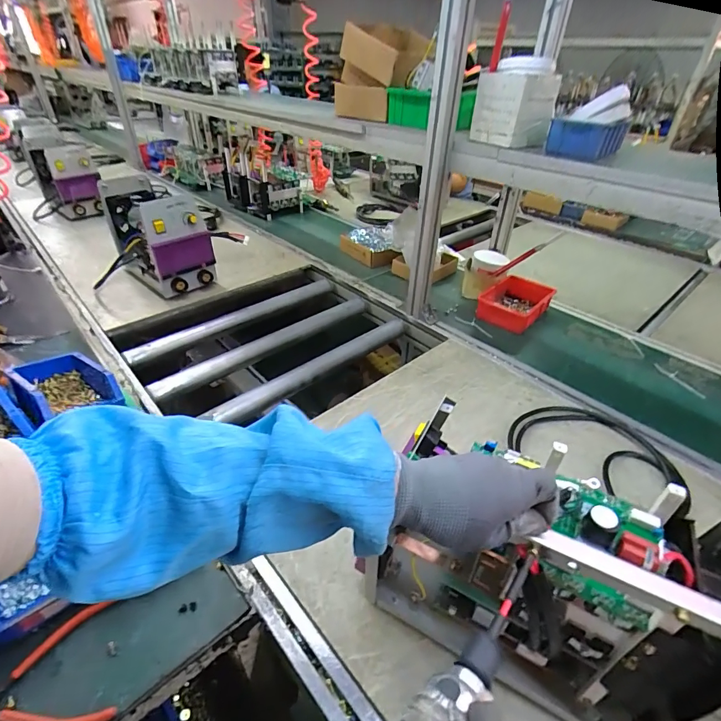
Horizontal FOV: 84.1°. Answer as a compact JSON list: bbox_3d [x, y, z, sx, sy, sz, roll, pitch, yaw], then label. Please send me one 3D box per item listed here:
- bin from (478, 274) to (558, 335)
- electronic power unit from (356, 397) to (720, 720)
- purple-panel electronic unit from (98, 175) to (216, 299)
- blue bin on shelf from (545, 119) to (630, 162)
[{"bbox_3d":[0.392,-0.142,1.023,0.142,0.065,0.183,26,43,29],"label":"bin"},{"bbox_3d":[0.175,0.208,0.403,0.299,0.222,0.136,18,40,23],"label":"electronic power unit"},{"bbox_3d":[-0.561,-0.334,1.103,0.354,0.241,0.152,29,45,31],"label":"purple-panel electronic unit"},{"bbox_3d":[0.385,-0.380,0.684,0.120,0.055,0.087,-29,45,-33],"label":"blue bin on shelf"}]

